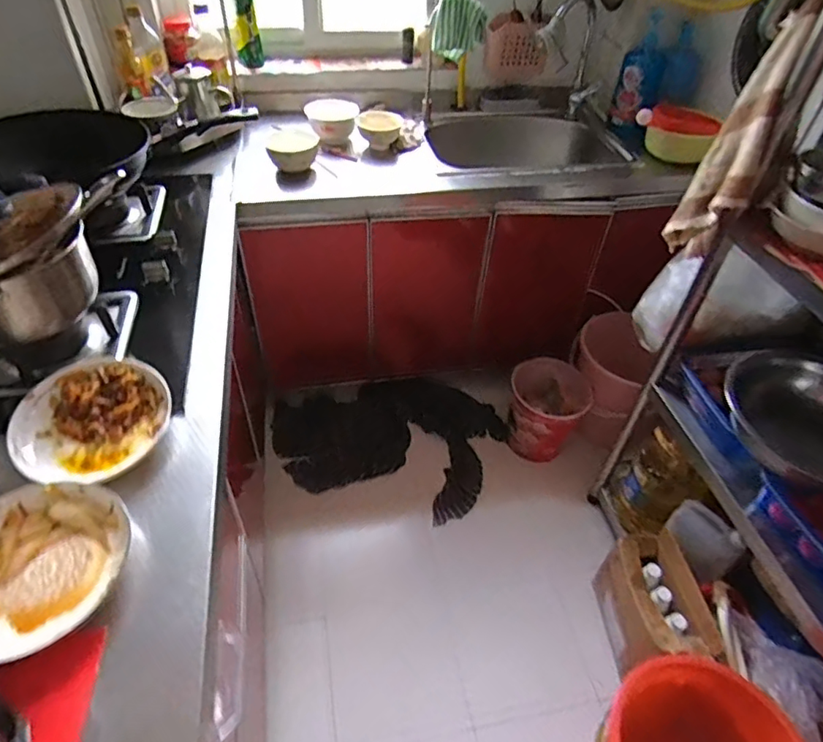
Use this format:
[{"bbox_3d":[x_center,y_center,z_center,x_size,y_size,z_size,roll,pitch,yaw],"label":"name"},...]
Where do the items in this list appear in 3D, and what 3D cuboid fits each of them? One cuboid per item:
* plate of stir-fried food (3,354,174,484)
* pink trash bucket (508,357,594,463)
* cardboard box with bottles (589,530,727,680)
[{"bbox_3d":[-0.438,0.066,0.753,0.187,0.046,0.194,1,46,-1],"label":"plate of stir-fried food"},{"bbox_3d":[0.400,0.129,1.697,0.236,0.250,0.224,1,46,-1],"label":"pink trash bucket"},{"bbox_3d":[0.533,0.553,1.262,0.194,0.252,0.293,-6,46,-9],"label":"cardboard box with bottles"}]

